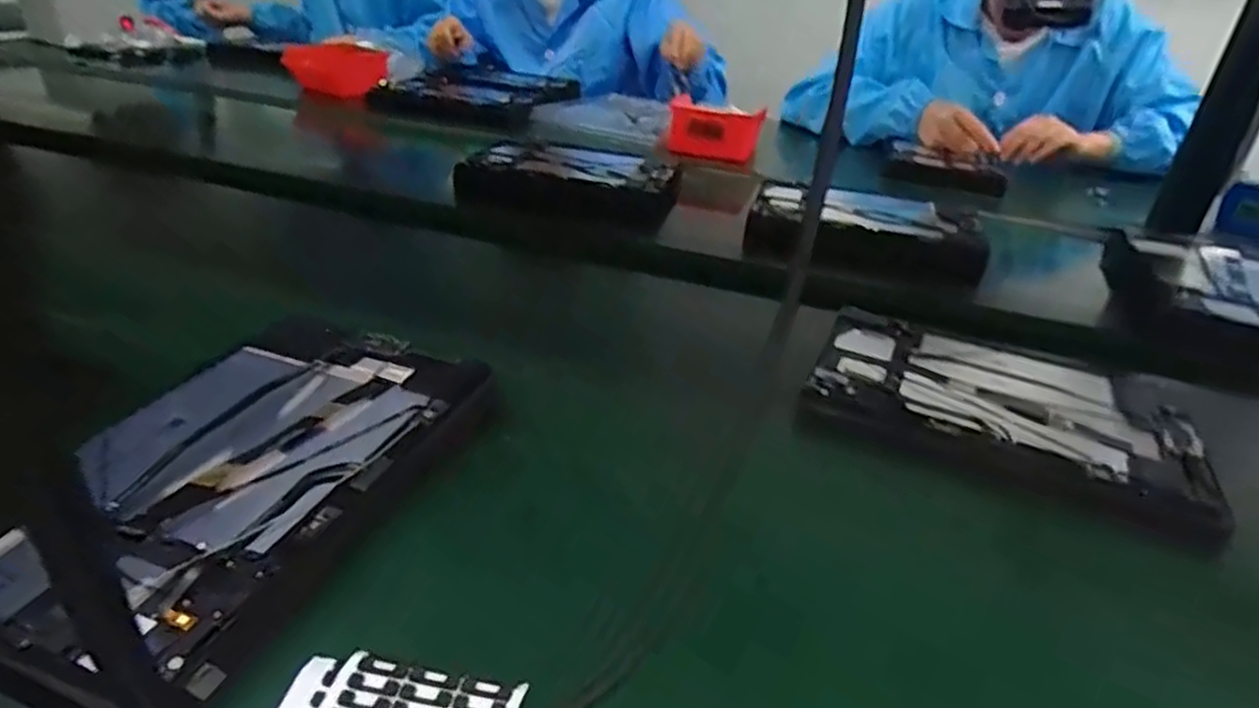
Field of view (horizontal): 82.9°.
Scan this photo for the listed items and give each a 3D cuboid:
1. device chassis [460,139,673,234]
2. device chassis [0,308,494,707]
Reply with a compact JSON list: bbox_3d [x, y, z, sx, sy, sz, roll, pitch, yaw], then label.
[{"bbox_3d":[-0.073,-0.207,0.882,0.258,0.071,0.130,8,32,7],"label":"device chassis"},{"bbox_3d":[-0.187,0.059,0.355,0.159,0.031,0.241,13,31,13],"label":"device chassis"}]

